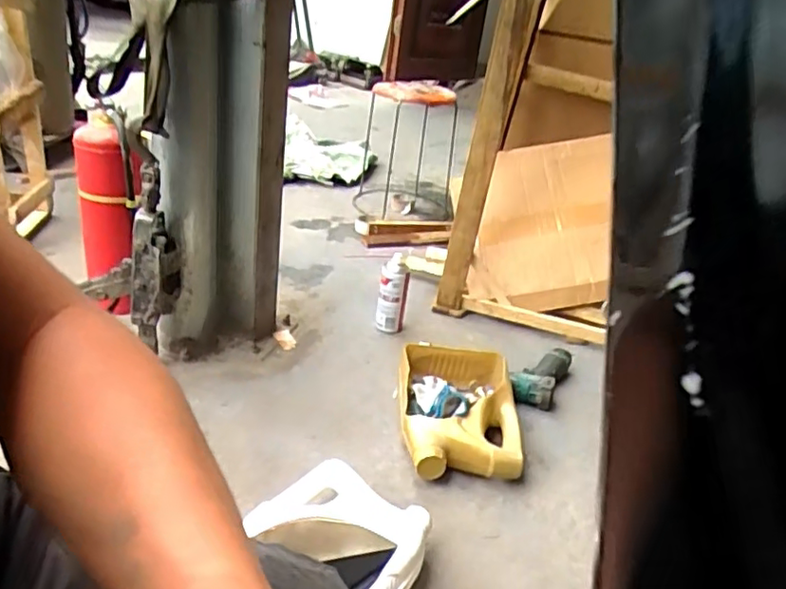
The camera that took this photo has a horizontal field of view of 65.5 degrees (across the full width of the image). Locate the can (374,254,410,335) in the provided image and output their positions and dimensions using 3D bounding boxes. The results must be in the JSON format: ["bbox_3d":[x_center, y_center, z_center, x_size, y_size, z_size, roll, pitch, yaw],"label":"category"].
[{"bbox_3d":[-0.001,-0.003,1.396,0.067,0.171,0.052,4,27,-6],"label":"can"}]

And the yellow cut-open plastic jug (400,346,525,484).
[{"bbox_3d":[0.120,0.212,1.139,0.217,0.090,0.304,7,27,-5],"label":"yellow cut-open plastic jug"}]

